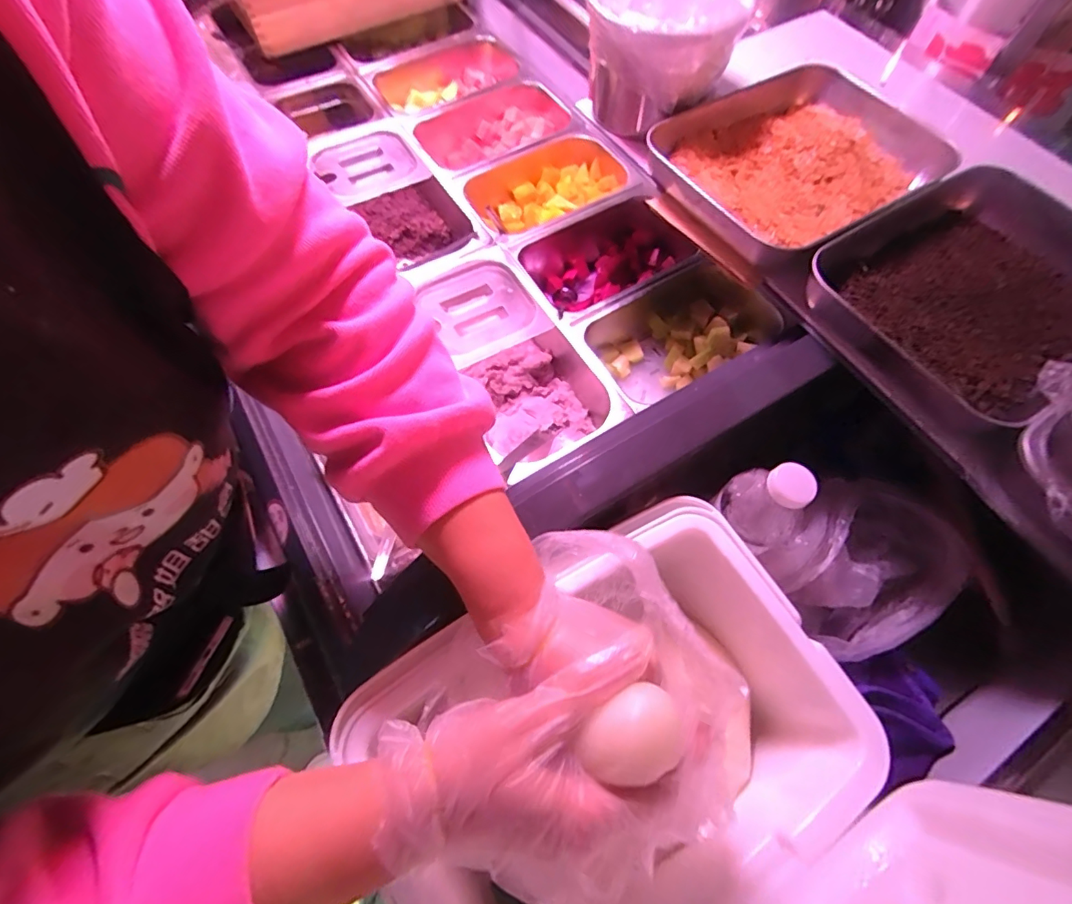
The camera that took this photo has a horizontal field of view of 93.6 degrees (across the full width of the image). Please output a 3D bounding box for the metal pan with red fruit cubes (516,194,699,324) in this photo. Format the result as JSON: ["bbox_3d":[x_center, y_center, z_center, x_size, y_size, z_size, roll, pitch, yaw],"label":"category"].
[{"bbox_3d":[0.097,-0.263,0.734,0.232,0.086,0.158,-29,68,-14],"label":"metal pan with red fruit cubes"}]

